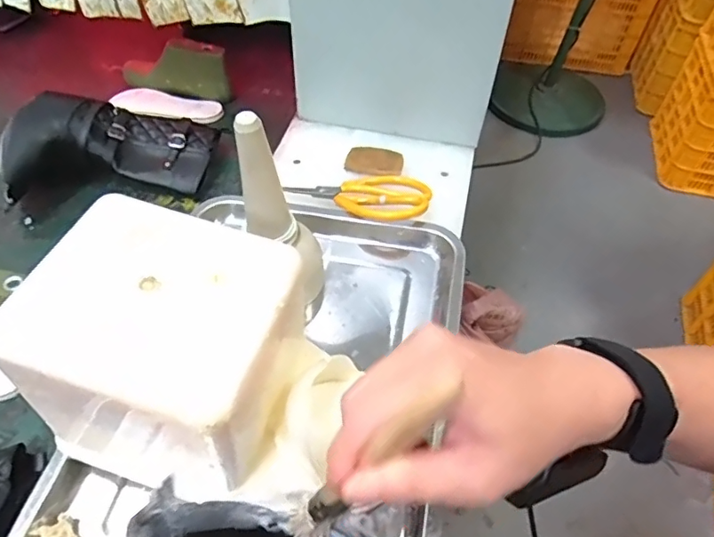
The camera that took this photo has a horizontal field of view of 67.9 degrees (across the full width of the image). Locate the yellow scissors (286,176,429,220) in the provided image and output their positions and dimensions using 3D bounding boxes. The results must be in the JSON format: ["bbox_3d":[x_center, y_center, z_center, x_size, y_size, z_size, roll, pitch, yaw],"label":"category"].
[{"bbox_3d":[0.001,-0.083,0.591,0.157,0.022,0.077,7,49,4],"label":"yellow scissors"}]

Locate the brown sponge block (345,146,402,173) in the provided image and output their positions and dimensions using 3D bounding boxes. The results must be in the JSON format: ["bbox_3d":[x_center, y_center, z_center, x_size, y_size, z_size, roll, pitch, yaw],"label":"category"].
[{"bbox_3d":[0.020,-0.130,0.646,0.068,0.014,0.045,10,50,6],"label":"brown sponge block"}]

